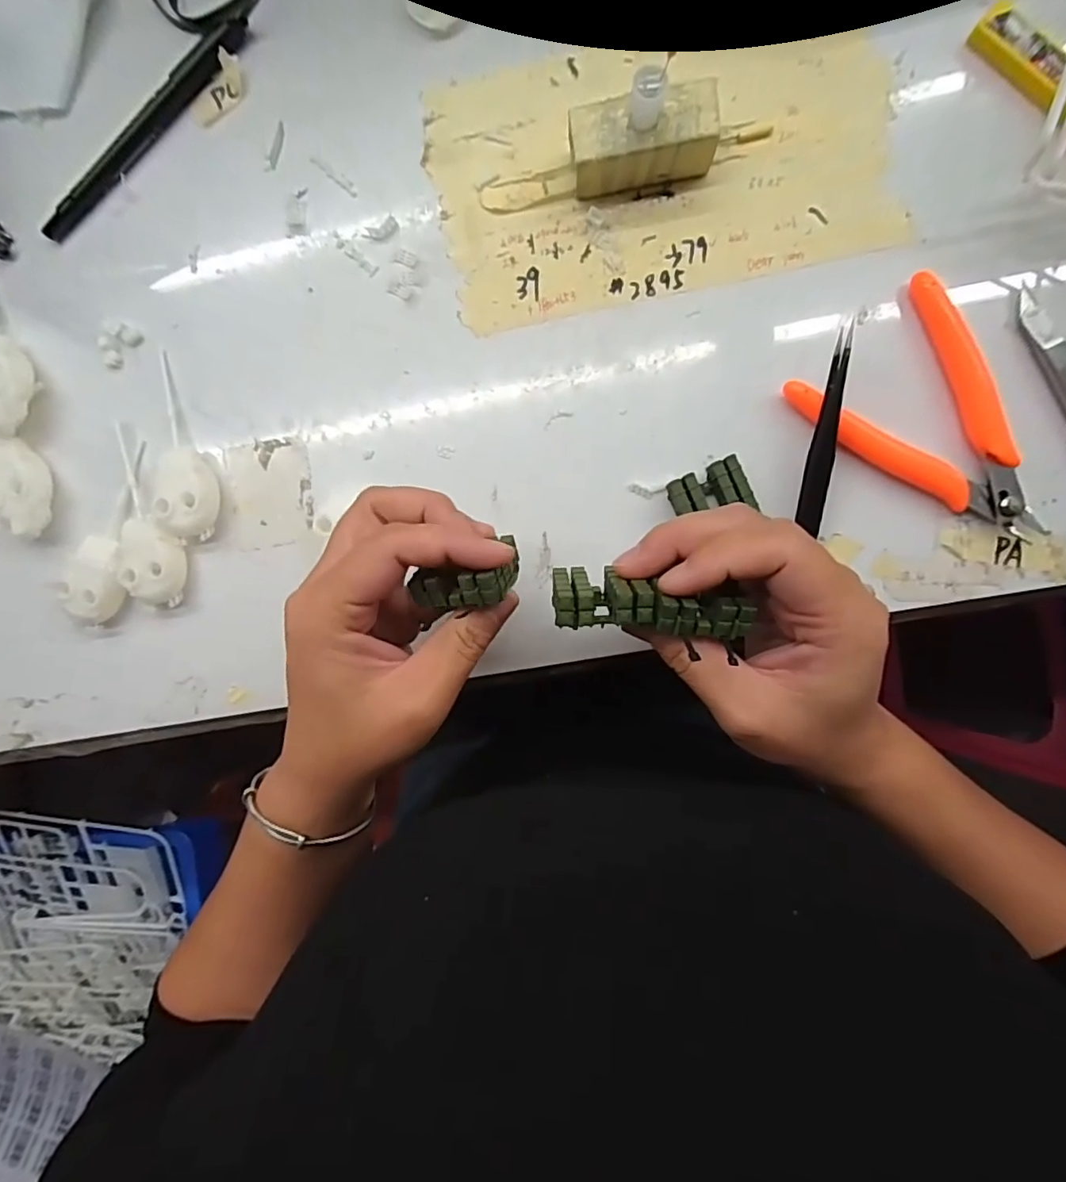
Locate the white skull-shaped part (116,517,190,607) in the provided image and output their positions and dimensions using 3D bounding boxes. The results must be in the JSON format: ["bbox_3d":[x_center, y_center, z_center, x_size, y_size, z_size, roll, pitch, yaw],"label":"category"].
[{"bbox_3d":[-0.194,-0.015,0.286,0.029,0.015,0.046,-10,92,6],"label":"white skull-shaped part"}]

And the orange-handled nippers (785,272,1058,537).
[{"bbox_3d":[0.180,-0.070,0.252,0.076,0.012,0.117,-37,89,6],"label":"orange-handled nippers"}]

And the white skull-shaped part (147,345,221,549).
[{"bbox_3d":[-0.178,-0.072,0.284,0.030,0.017,0.093,-3,93,5],"label":"white skull-shaped part"}]

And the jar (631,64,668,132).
[{"bbox_3d":[0.047,-0.204,0.231,0.013,0.018,0.012,0,93,5],"label":"jar"}]

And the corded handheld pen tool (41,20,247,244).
[{"bbox_3d":[-0.196,-0.230,0.280,0.142,0.012,0.011,-41,89,6],"label":"corded handheld pen tool"}]

